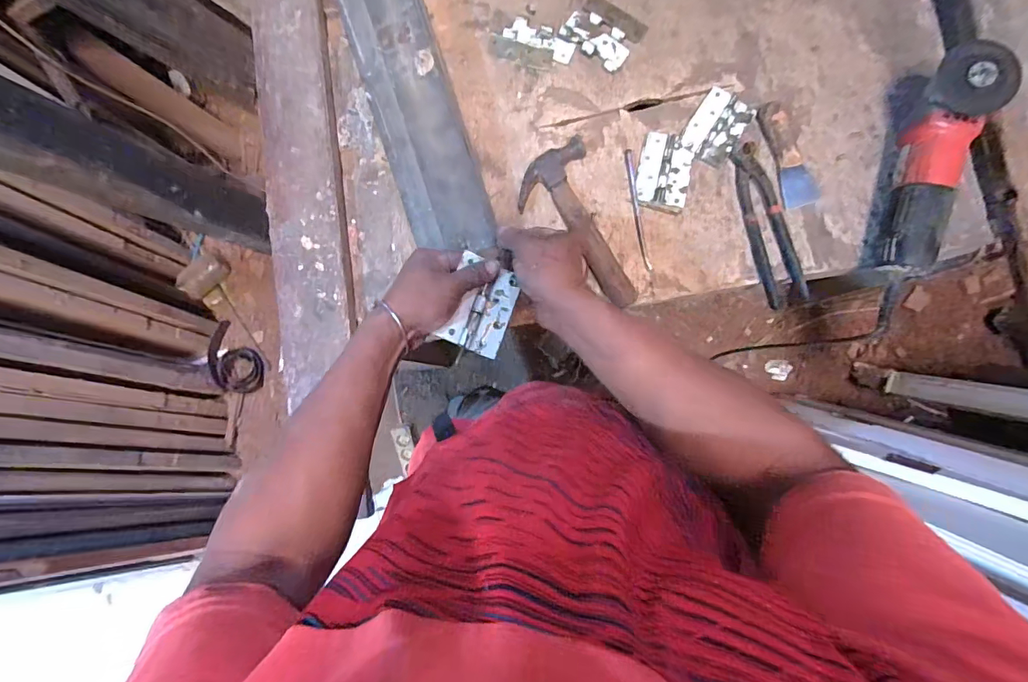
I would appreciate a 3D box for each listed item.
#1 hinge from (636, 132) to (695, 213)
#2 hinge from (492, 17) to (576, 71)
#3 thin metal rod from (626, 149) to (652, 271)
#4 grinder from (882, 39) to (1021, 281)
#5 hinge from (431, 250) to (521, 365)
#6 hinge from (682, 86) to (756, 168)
[{"bbox_3d":[0.208,-0.232,0.610,0.068,0.005,0.105,10,87,6],"label":"hinge"},{"bbox_3d":[0.027,-0.430,0.643,0.121,0.011,0.058,19,88,6],"label":"hinge"},{"bbox_3d":[0.171,-0.182,0.612,0.011,0.006,0.172,-9,85,5],"label":"thin metal rod"},{"bbox_3d":[0.509,-0.209,0.538,0.087,0.090,0.264,21,88,6],"label":"grinder"},{"bbox_3d":[-0.036,-0.040,0.475,0.066,0.013,0.110,19,78,-12],"label":"hinge"},{"bbox_3d":[0.278,-0.293,0.607,0.067,0.006,0.097,34,90,7],"label":"hinge"}]

